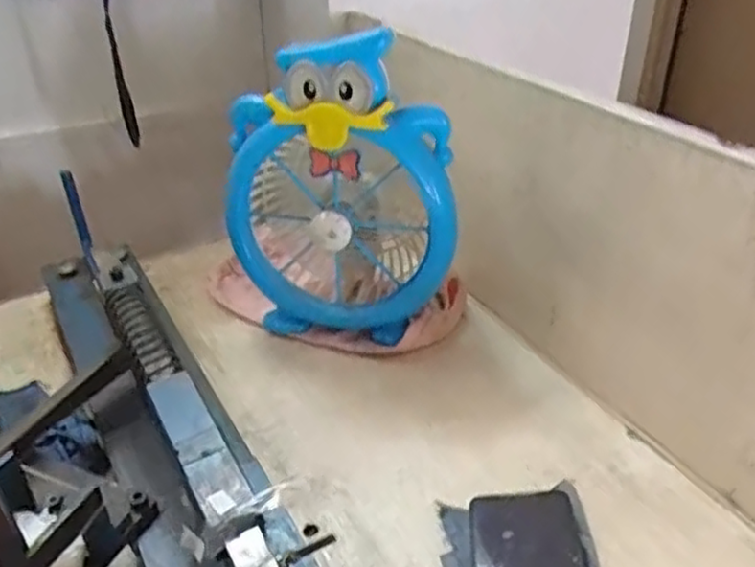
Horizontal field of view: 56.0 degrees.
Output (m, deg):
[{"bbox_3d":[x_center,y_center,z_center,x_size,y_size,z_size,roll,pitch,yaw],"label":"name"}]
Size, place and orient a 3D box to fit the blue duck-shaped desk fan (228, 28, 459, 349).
[{"bbox_3d":[-0.034,-0.096,0.724,0.219,0.299,0.153,1,34,4],"label":"blue duck-shaped desk fan"}]

